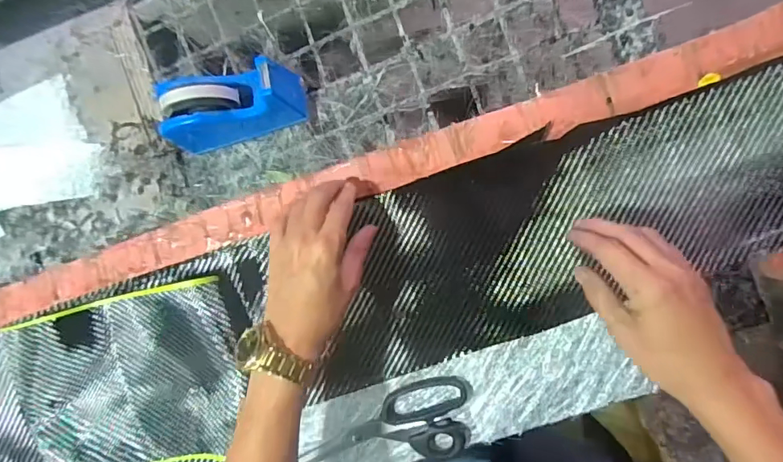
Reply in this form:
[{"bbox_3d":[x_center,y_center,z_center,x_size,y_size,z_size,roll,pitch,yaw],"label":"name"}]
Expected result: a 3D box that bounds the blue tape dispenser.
[{"bbox_3d":[-0.188,-0.142,0.554,0.167,0.096,0.058,-15,89,8],"label":"blue tape dispenser"}]

